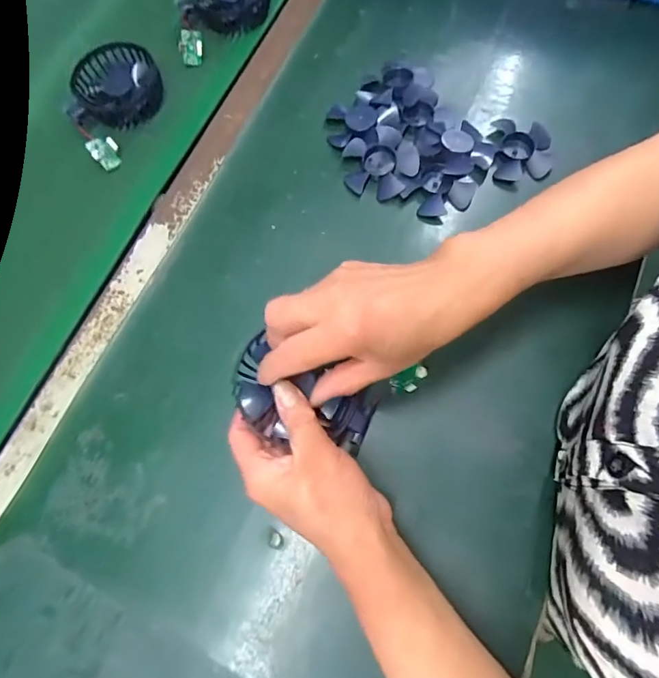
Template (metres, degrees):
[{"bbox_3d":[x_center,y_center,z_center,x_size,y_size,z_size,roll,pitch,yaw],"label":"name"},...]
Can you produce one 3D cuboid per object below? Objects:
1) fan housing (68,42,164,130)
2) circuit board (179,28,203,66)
[{"bbox_3d":[-0.225,-0.267,0.471,0.086,0.039,0.089,-2,73,2],"label":"fan housing"},{"bbox_3d":[-0.153,-0.321,0.480,0.026,0.007,0.033,3,105,0],"label":"circuit board"}]

